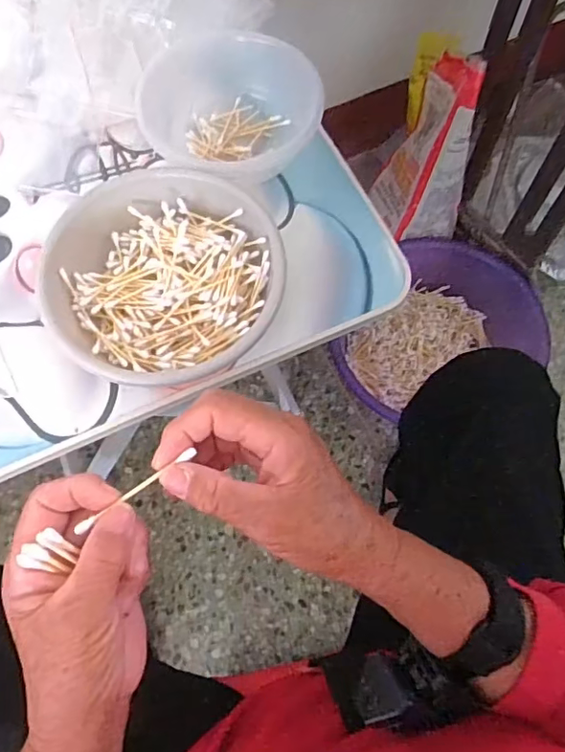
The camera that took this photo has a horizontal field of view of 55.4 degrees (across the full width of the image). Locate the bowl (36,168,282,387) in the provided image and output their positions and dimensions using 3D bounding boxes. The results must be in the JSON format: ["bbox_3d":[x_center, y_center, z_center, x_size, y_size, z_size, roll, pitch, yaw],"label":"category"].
[{"bbox_3d":[-0.094,-0.082,0.453,0.187,0.067,0.182,-1,67,1],"label":"bowl"}]

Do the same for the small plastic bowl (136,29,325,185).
[{"bbox_3d":[-0.045,-0.257,0.518,0.163,0.070,0.138,22,70,10],"label":"small plastic bowl"}]

